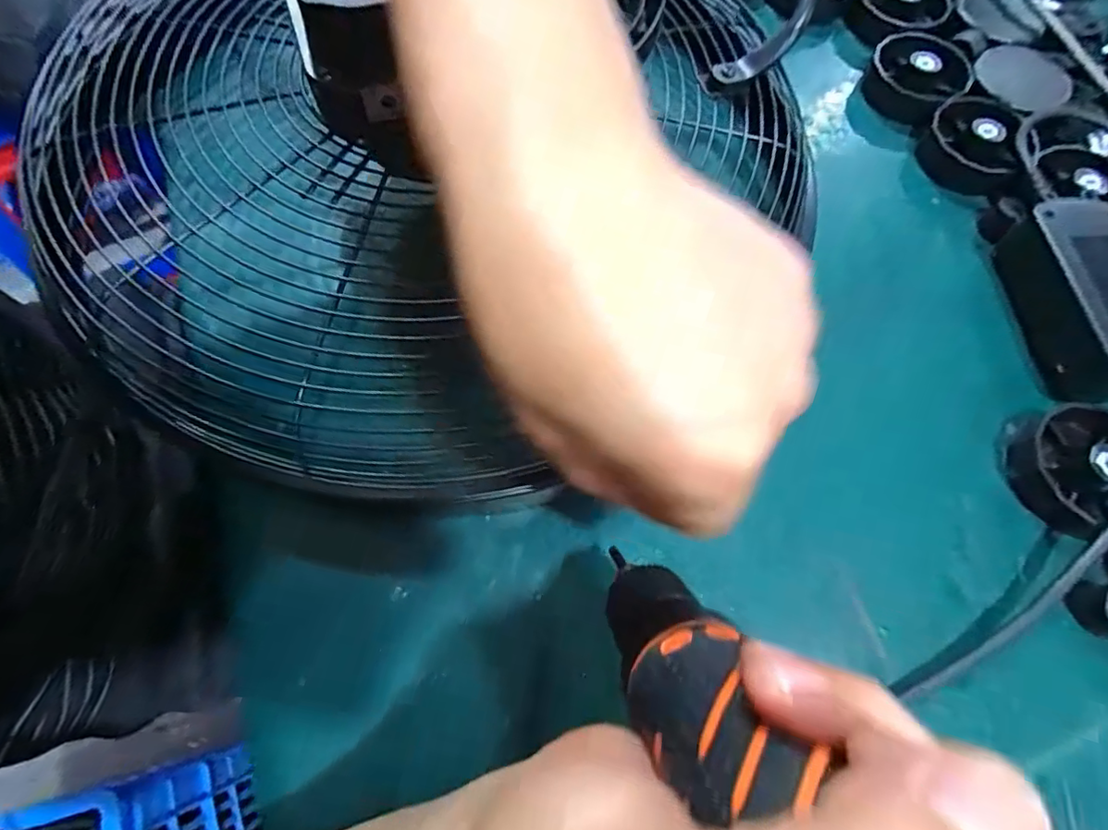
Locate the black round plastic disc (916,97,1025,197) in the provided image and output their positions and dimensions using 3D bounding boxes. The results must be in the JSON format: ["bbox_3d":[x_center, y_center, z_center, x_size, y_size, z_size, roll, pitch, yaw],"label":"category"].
[{"bbox_3d":[0.287,-0.185,0.371,0.062,0.028,0.056,42,75,14],"label":"black round plastic disc"}]

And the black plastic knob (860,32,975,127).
[{"bbox_3d":[0.264,-0.246,0.395,0.064,0.028,0.069,0,69,0],"label":"black plastic knob"}]

